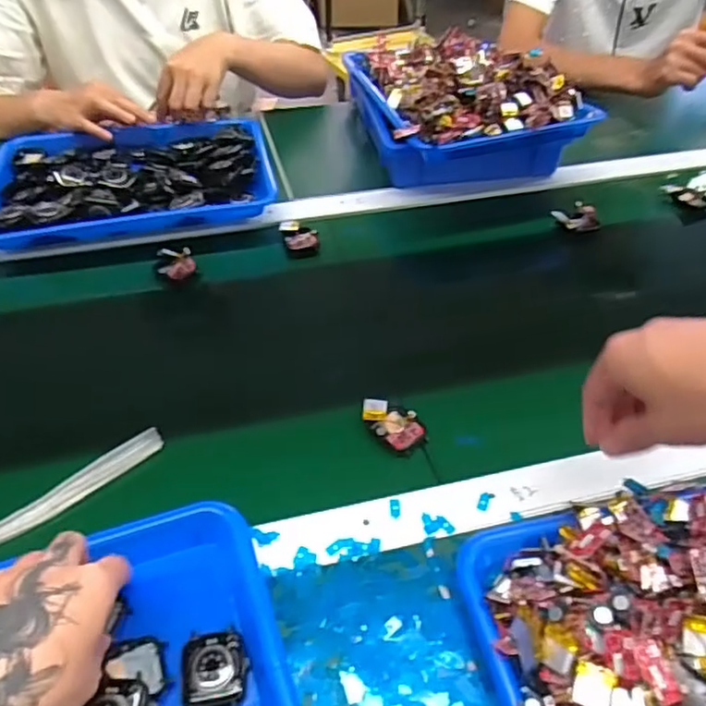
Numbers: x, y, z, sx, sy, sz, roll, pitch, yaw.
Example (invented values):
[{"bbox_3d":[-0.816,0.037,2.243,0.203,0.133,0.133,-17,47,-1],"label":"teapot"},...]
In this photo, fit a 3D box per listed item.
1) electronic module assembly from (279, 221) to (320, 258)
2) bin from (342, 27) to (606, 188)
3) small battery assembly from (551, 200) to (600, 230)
[{"bbox_3d":[-0.062,-0.132,0.718,0.041,0.022,0.044,-7,45,-7],"label":"electronic module assembly"},{"bbox_3d":[0.150,-0.320,0.815,0.246,0.122,0.283,-10,46,-9],"label":"bin"},{"bbox_3d":[0.266,-0.162,0.742,0.052,0.022,0.031,-11,46,-10],"label":"small battery assembly"}]

